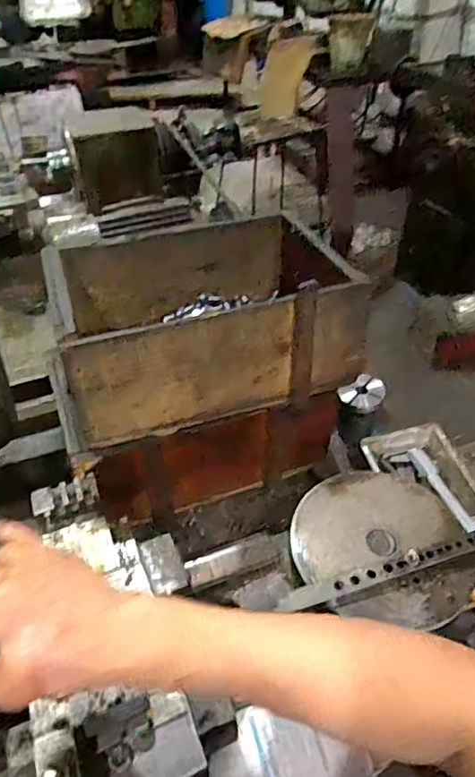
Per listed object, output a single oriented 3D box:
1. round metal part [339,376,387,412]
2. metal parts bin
[{"bbox_3d":[0.188,0.006,0.831,0.063,0.020,0.055,23,82,13],"label":"round metal part"},{"bbox_3d":[-0.052,-0.097,0.719,0.348,0.148,0.260,-14,43,-14],"label":"metal parts bin"}]

